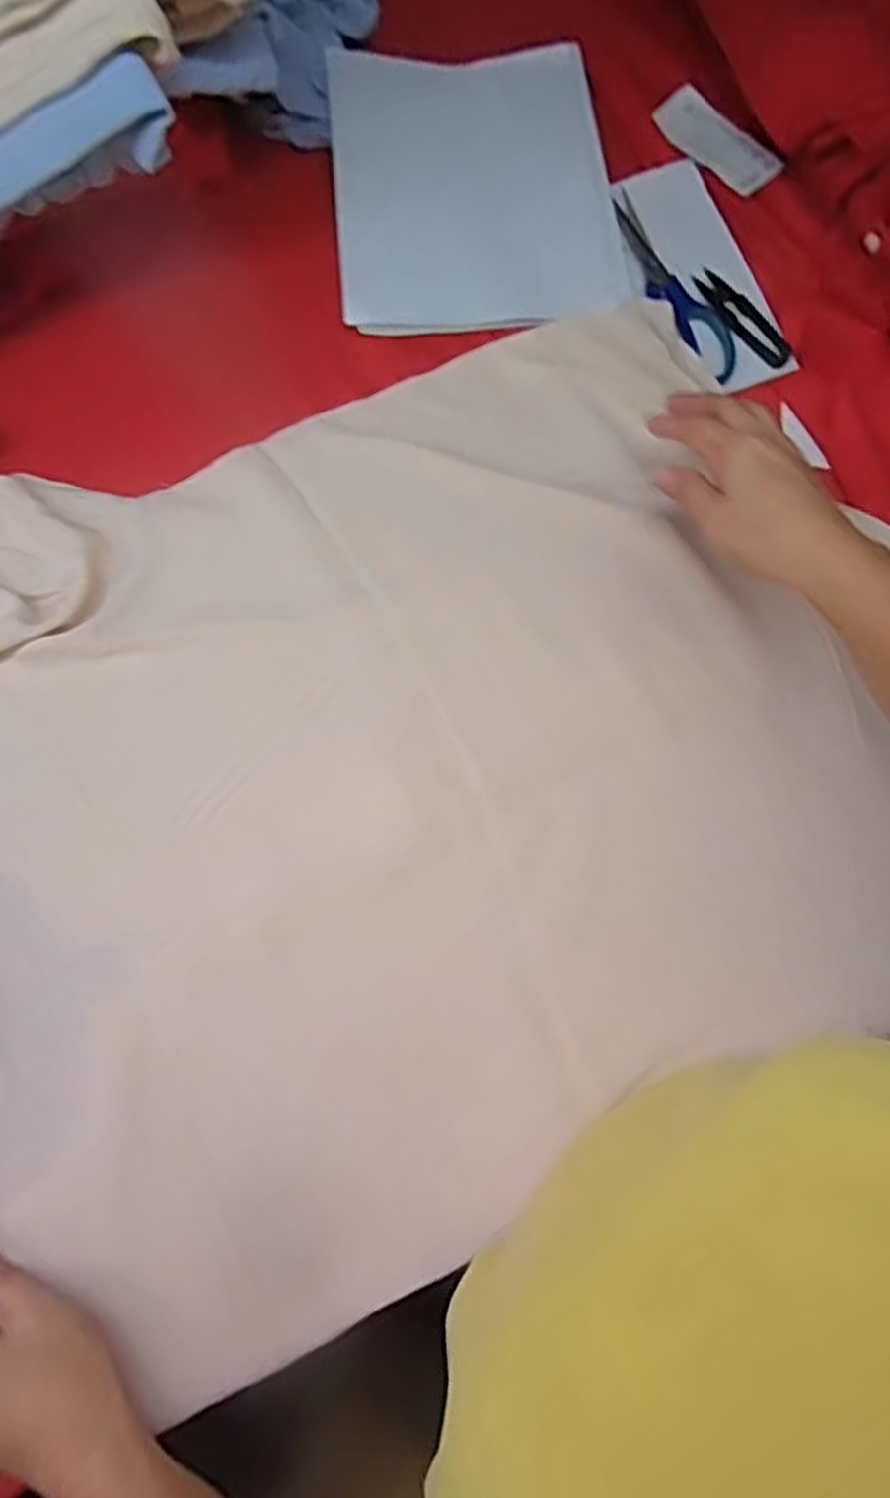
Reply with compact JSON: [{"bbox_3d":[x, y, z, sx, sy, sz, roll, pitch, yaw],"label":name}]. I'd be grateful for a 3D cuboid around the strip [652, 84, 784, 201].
[{"bbox_3d":[0.220,-0.497,0.581,0.049,0.005,0.109,-42,85,-4],"label":"strip"}]

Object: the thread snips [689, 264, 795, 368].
[{"bbox_3d":[0.224,-0.328,0.536,0.023,0.005,0.099,-29,75,-9],"label":"thread snips"}]

